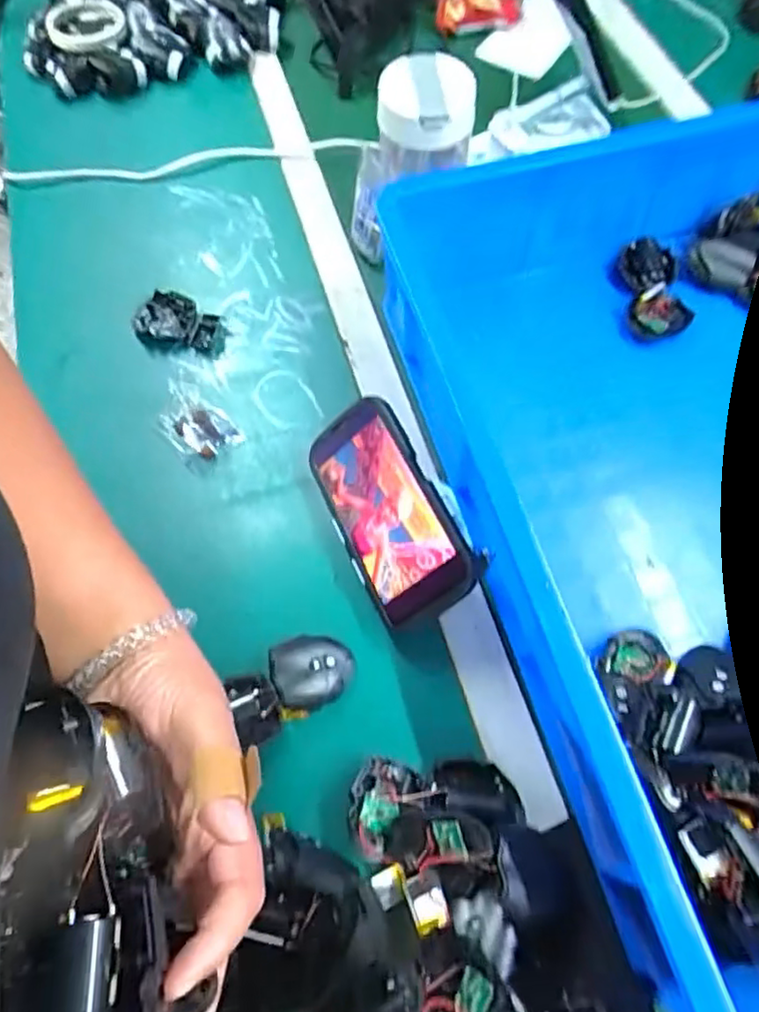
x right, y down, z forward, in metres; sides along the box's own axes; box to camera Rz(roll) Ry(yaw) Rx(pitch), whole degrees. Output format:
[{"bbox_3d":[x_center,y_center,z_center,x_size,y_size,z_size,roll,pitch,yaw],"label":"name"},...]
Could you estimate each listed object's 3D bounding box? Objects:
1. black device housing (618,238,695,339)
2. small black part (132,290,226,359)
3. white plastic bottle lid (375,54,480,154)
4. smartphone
[{"bbox_3d":[0.264,-0.207,0.591,0.061,0.020,0.104,1,65,3],"label":"black device housing"},{"bbox_3d":[-0.187,-0.175,0.594,0.088,0.018,0.046,17,66,10],"label":"small black part"},{"bbox_3d":[0.044,-0.340,0.523,0.068,0.045,0.071,25,68,13],"label":"white plastic bottle lid"},{"bbox_3d":[0.004,0.003,0.467,0.081,0.010,0.171,-38,65,22],"label":"smartphone"}]

